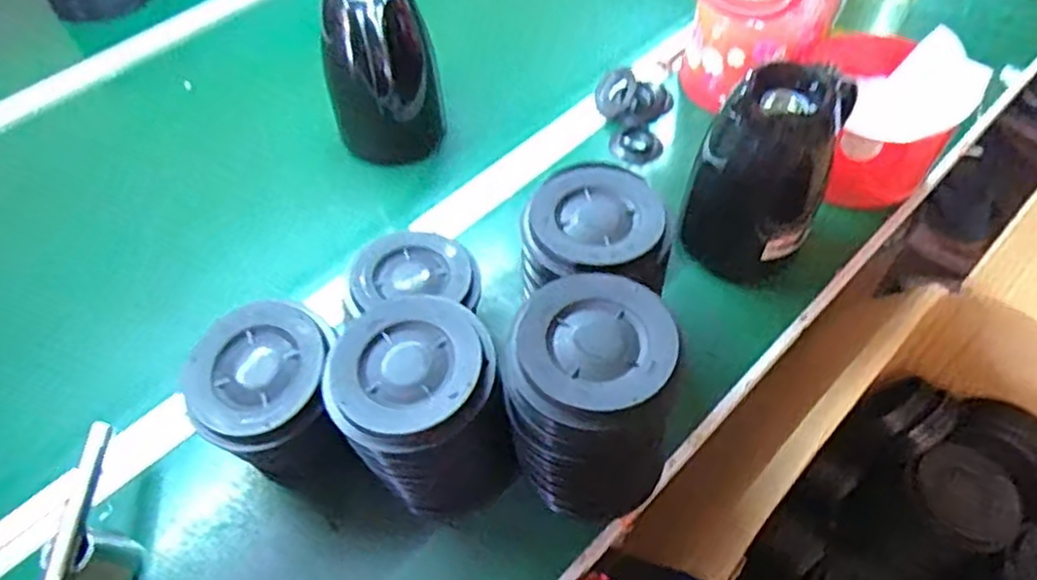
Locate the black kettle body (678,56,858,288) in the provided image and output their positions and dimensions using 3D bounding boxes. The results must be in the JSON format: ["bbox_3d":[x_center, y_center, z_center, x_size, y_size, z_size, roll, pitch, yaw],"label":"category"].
[{"bbox_3d":[0.239,-0.125,0.696,0.119,0.199,0.140,17,56,14],"label":"black kettle body"}]

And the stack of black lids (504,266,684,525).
[{"bbox_3d":[0.060,0.086,0.560,0.123,0.179,0.107,23,58,18],"label":"stack of black lids"}]

